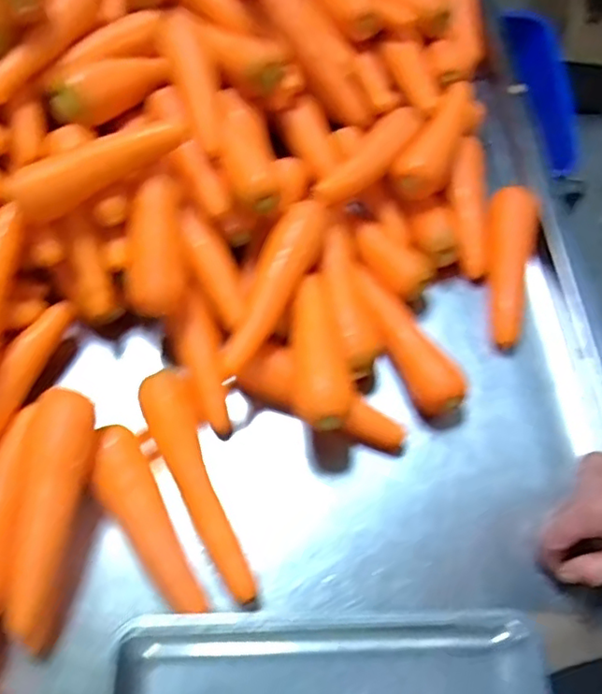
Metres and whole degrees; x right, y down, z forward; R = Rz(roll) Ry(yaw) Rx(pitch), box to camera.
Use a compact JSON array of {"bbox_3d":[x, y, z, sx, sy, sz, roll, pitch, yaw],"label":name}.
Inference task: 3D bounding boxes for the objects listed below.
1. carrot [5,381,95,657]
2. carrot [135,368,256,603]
[{"bbox_3d":[-0.179,0.117,0.426,0.043,0.035,0.170,0,62,-3],"label":"carrot"},{"bbox_3d":[-0.084,0.106,0.468,0.042,0.032,0.184,-18,64,-12],"label":"carrot"}]

